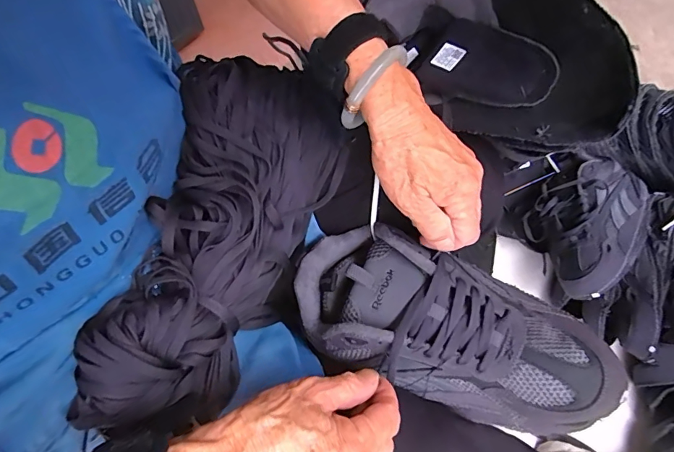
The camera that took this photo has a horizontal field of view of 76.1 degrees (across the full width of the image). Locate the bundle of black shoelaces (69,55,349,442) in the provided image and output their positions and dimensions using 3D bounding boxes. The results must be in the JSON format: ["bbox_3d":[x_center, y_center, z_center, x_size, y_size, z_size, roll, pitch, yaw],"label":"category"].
[{"bbox_3d":[-0.093,0.003,0.350,0.142,0.079,0.306,17,68,3],"label":"bundle of black shoelaces"}]

